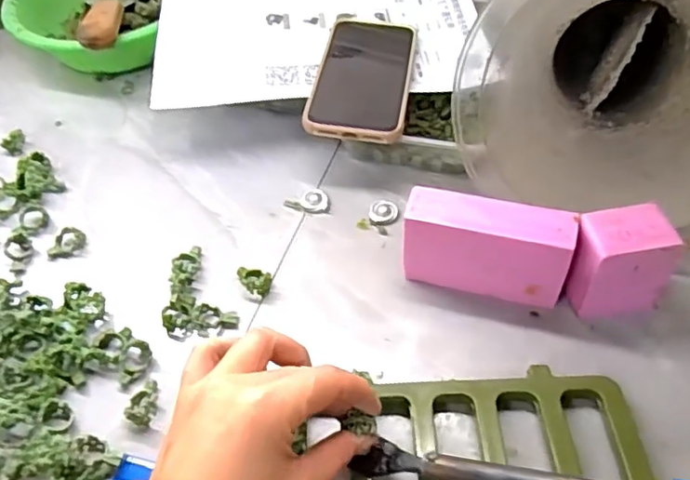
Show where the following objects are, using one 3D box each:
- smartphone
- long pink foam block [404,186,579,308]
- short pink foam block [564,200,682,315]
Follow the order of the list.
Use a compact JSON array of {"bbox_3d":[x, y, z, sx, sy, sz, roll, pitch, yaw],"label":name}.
[{"bbox_3d":[0.018,-0.147,0.525,0.078,0.016,0.173,6,51,8],"label":"smartphone"},{"bbox_3d":[0.095,0.006,0.415,0.105,0.067,0.034,11,52,12],"label":"long pink foam block"},{"bbox_3d":[0.179,0.016,0.404,0.064,0.070,0.044,-9,51,-4],"label":"short pink foam block"}]

